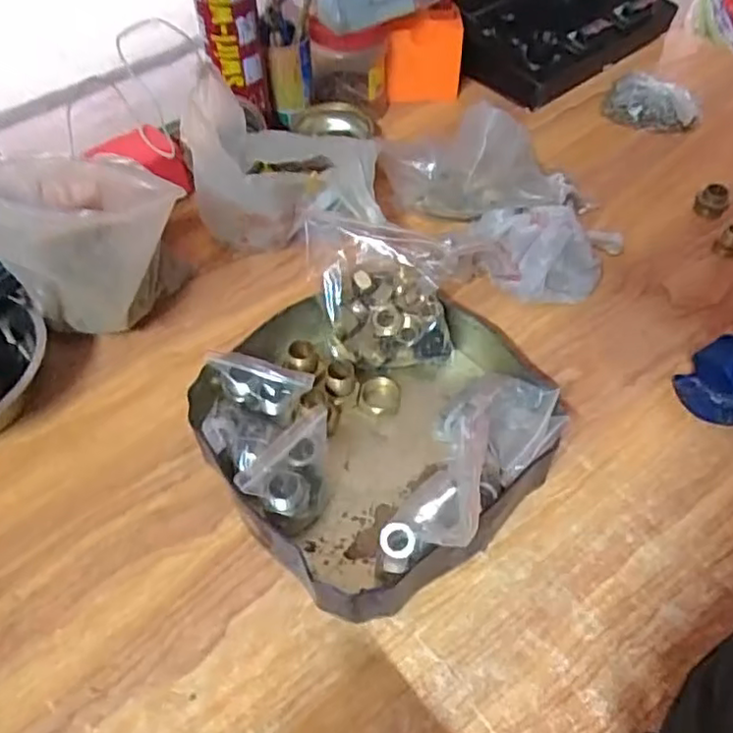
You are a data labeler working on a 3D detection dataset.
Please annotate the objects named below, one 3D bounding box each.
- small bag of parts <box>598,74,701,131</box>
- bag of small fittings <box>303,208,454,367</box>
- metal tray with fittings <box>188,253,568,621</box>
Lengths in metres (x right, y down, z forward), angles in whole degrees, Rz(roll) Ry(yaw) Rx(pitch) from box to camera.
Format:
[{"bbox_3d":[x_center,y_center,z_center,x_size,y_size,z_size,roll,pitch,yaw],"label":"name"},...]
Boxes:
[{"bbox_3d":[0.370,-0.344,0.842,0.115,0.041,0.068,18,56,14],"label":"small bag of parts"},{"bbox_3d":[0.012,-0.066,0.593,0.112,0.121,0.100,-10,54,-6],"label":"bag of small fittings"},{"bbox_3d":[0.017,0.024,0.554,0.288,0.081,0.258,-39,62,-24],"label":"metal tray with fittings"}]

